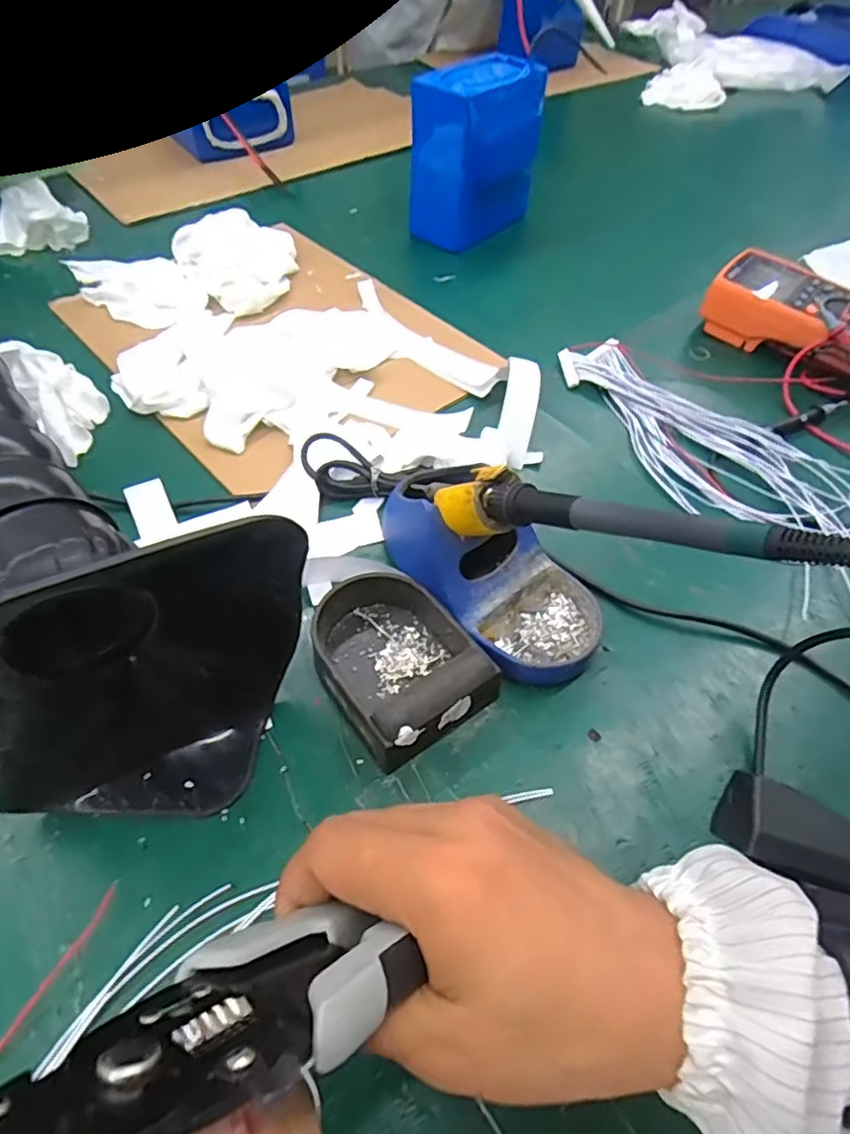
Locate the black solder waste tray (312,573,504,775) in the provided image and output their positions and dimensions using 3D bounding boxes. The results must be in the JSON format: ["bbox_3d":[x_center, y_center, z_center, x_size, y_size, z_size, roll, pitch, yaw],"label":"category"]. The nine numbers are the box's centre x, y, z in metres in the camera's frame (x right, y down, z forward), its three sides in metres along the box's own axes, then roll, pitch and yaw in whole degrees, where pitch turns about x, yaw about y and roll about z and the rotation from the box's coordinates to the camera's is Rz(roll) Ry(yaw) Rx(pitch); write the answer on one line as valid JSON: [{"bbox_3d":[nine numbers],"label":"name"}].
[{"bbox_3d":[-0.017,0.048,0.336,0.075,0.034,0.103,-29,58,-22],"label":"black solder waste tray"}]

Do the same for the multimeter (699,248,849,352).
[{"bbox_3d":[0.348,-0.215,0.547,0.180,0.057,0.084,36,60,24],"label":"multimeter"}]

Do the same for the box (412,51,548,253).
[{"bbox_3d":[0.051,-0.440,0.659,0.096,0.155,0.122,28,57,19],"label":"box"}]

